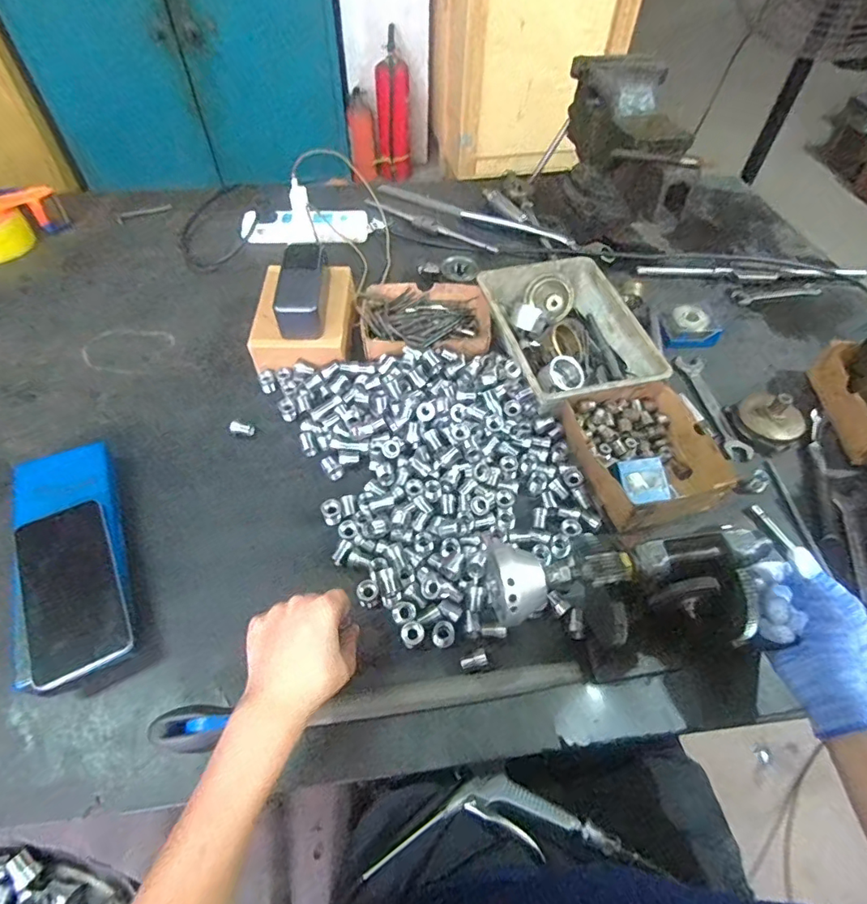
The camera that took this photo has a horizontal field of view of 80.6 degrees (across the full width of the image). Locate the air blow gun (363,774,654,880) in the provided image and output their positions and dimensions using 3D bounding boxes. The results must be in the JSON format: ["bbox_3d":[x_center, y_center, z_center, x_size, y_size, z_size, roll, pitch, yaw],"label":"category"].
[{"bbox_3d":[0.067,0.357,0.494,0.247,0.030,0.074,1,53,-1],"label":"air blow gun"}]

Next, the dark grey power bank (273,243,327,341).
[{"bbox_3d":[-0.166,-0.207,0.655,0.054,0.059,0.137,1,67,-1],"label":"dark grey power bank"}]

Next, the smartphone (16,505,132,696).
[{"bbox_3d":[-0.325,0.122,0.459,0.076,0.012,0.159,-21,61,-23],"label":"smartphone"}]

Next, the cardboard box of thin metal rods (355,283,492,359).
[{"bbox_3d":[-0.010,-0.176,0.708,0.182,0.046,0.139,-2,53,-3],"label":"cardboard box of thin metal rods"}]

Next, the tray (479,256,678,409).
[{"bbox_3d":[0.172,-0.154,0.677,0.168,0.059,0.238,-12,54,-10],"label":"tray"}]

